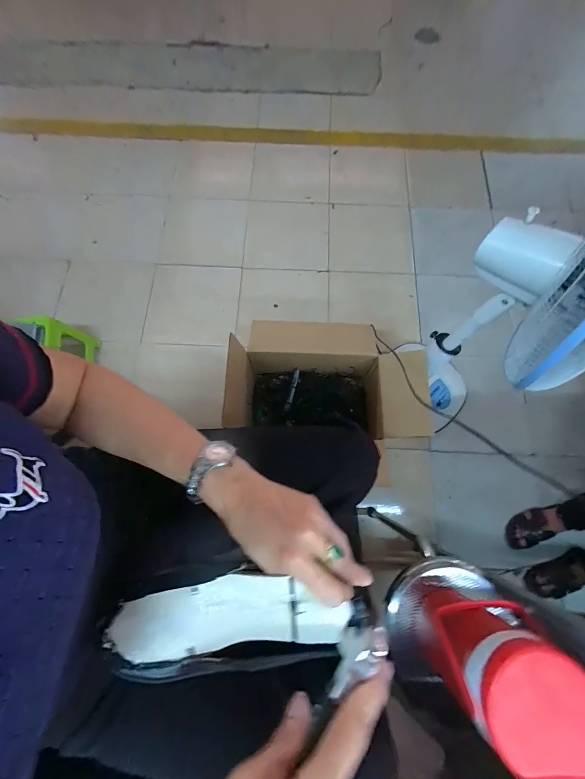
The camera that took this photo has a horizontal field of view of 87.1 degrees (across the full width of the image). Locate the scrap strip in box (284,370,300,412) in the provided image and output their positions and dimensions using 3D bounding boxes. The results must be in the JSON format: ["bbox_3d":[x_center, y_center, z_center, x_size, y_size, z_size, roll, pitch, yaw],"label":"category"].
[{"bbox_3d":[-0.001,0.005,1.184,0.020,0.017,0.161,16,90,5],"label":"scrap strip in box"}]

